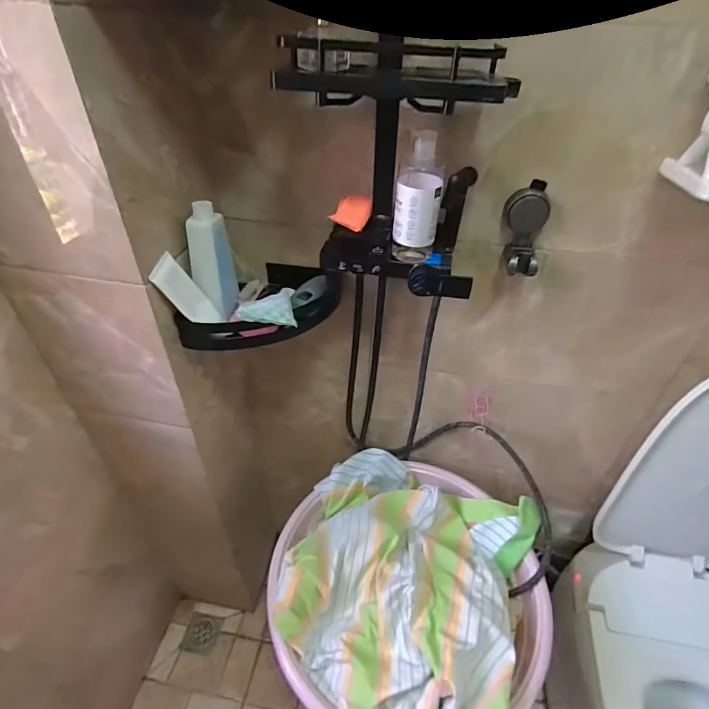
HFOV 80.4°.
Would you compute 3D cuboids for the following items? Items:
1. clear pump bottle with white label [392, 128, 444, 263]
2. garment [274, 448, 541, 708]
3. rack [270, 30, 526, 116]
[{"bbox_3d":[0.093,-0.218,0.613,0.067,0.181,0.050,9,40,5],"label":"clear pump bottle with white label"},{"bbox_3d":[0.098,0.429,0.833,0.493,0.122,0.506,22,43,19],"label":"garment"},{"bbox_3d":[0.050,-0.338,0.502,0.279,0.069,0.092,7,40,4],"label":"rack"}]

